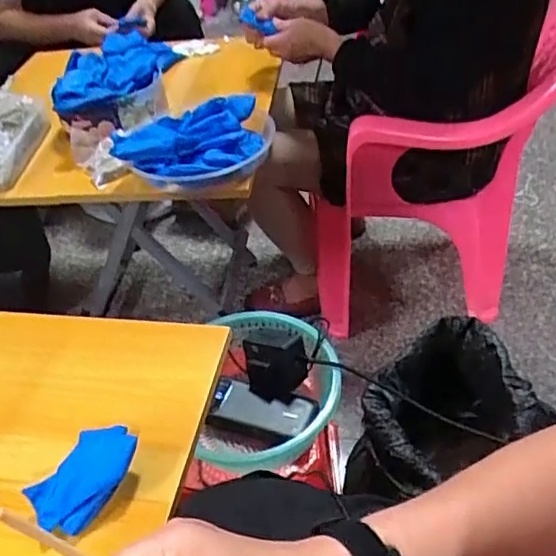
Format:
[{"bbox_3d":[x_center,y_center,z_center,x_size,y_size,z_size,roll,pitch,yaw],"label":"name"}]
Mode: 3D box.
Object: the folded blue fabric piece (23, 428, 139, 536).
[{"bbox_3d":[-0.170,0.175,0.528,0.060,0.035,0.099,20,49,27],"label":"folded blue fabric piece"}]

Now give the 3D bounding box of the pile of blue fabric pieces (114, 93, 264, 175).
[{"bbox_3d":[-0.127,-0.208,0.902,0.238,0.044,0.154,-14,42,-7],"label":"pile of blue fabric pieces"}]

